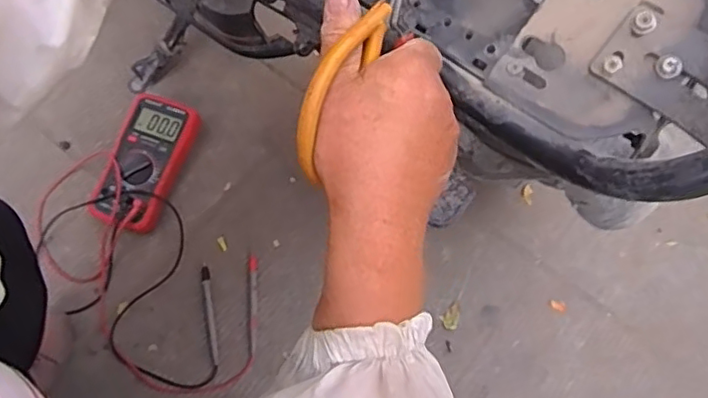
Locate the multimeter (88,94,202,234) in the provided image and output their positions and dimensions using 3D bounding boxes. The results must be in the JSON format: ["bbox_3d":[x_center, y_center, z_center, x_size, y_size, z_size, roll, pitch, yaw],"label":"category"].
[{"bbox_3d":[-0.288,-0.047,0.821,0.098,0.053,0.186,20,71,6],"label":"multimeter"}]

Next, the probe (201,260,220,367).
[{"bbox_3d":[-0.187,0.151,0.771,0.010,0.013,0.130,-9,71,-5],"label":"probe"}]

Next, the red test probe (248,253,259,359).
[{"bbox_3d":[-0.132,0.140,0.780,0.012,0.013,0.130,-3,70,-2],"label":"red test probe"}]

